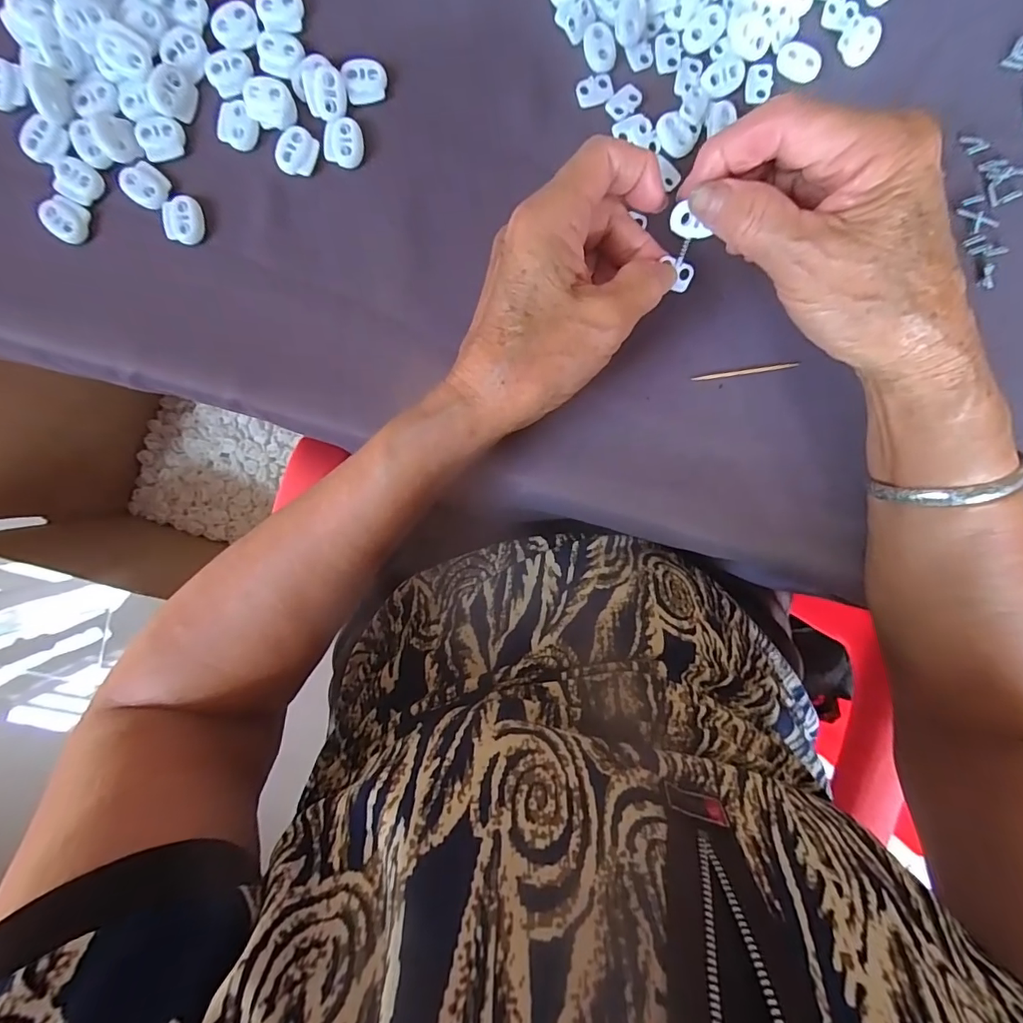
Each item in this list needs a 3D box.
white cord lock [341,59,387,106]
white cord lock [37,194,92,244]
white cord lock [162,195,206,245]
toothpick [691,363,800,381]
[{"bbox_3d":[-0.073,-0.216,0.244,0.021,0.004,0.020,0,96,-3],"label":"white cord lock"},{"bbox_3d":[-0.224,-0.146,0.244,0.020,0.004,0.020,0,96,-3],"label":"white cord lock"},{"bbox_3d":[-0.167,-0.149,0.248,0.019,0.005,0.022,-5,96,-2],"label":"white cord lock"},{"bbox_3d":[0.130,-0.077,0.270,0.059,0.004,0.004,-9,96,-2],"label":"toothpick"}]

